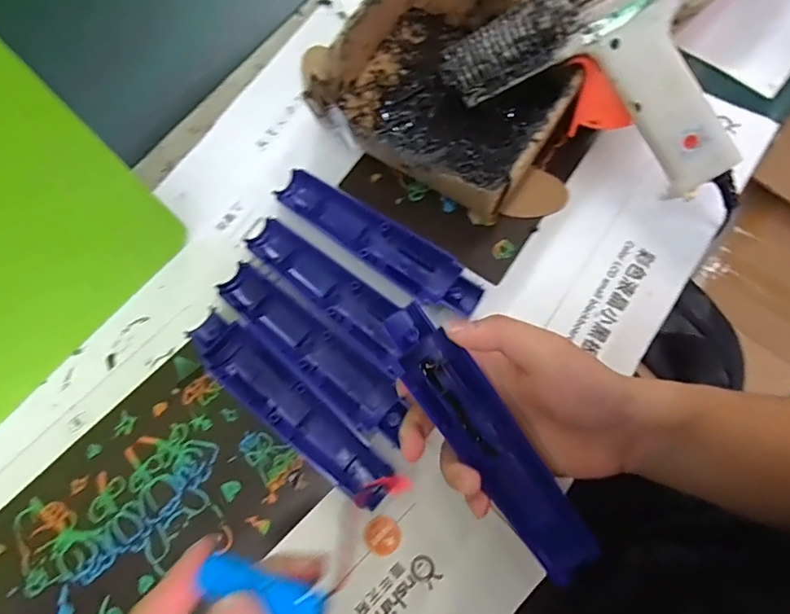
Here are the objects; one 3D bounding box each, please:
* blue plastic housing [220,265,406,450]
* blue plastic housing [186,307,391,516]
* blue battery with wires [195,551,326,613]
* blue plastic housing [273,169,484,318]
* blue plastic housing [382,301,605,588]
[{"bbox_3d":[-0.056,0.028,0.353,0.156,0.015,0.036,37,79,11],"label":"blue plastic housing"},{"bbox_3d":[-0.069,0.065,0.344,0.163,0.018,0.034,39,79,12],"label":"blue plastic housing"},{"bbox_3d":[-0.049,0.107,0.194,0.046,0.010,0.013,18,75,10],"label":"blue battery with wires"},{"bbox_3d":[-0.012,-0.048,0.376,0.165,0.015,0.038,35,78,11],"label":"blue plastic housing"},{"bbox_3d":[0.050,0.072,0.292,0.034,0.021,0.165,-35,83,-8],"label":"blue plastic housing"}]

